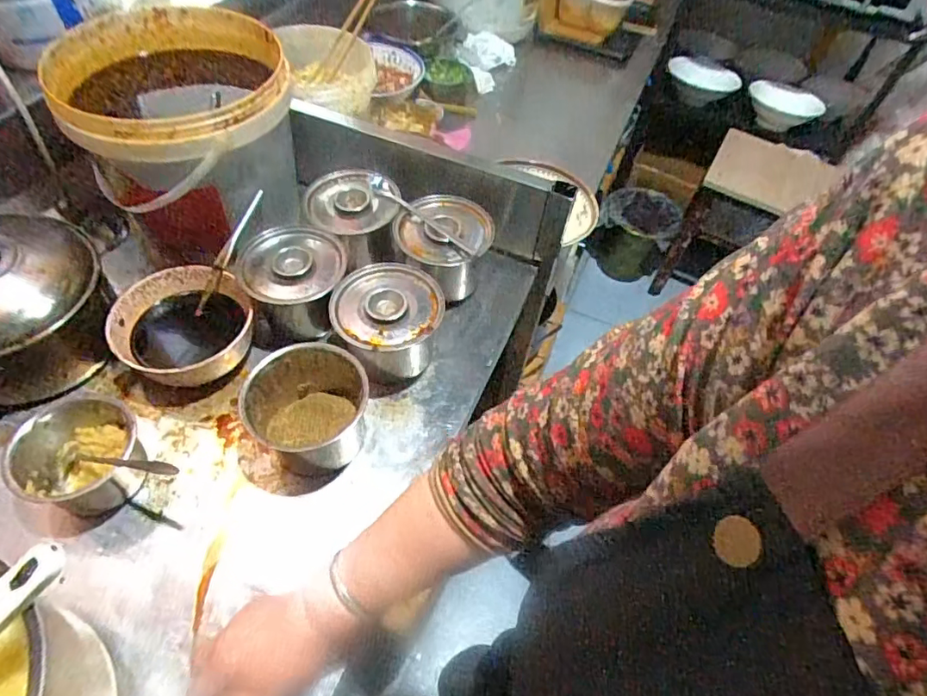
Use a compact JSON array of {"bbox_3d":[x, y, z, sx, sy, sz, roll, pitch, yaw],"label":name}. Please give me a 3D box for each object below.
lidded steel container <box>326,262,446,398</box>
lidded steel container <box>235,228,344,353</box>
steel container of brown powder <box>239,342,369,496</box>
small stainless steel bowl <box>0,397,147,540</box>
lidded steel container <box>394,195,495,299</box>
[{"bbox_3d":[-0.086,-0.019,0.608,0.119,0.086,0.132,40,60,22],"label":"lidded steel container"},{"bbox_3d":[-0.196,-0.070,0.644,0.111,0.102,0.117,0,54,-6],"label":"lidded steel container"},{"bbox_3d":[-0.161,0.069,0.541,0.107,0.085,0.136,28,56,15],"label":"steel container of brown powder"},{"bbox_3d":[-0.362,0.102,0.501,0.109,0.079,0.102,-18,57,-18],"label":"small stainless steel bowl"},{"bbox_3d":[-0.026,-0.117,0.678,0.119,0.083,0.126,0,54,-5],"label":"lidded steel container"}]

